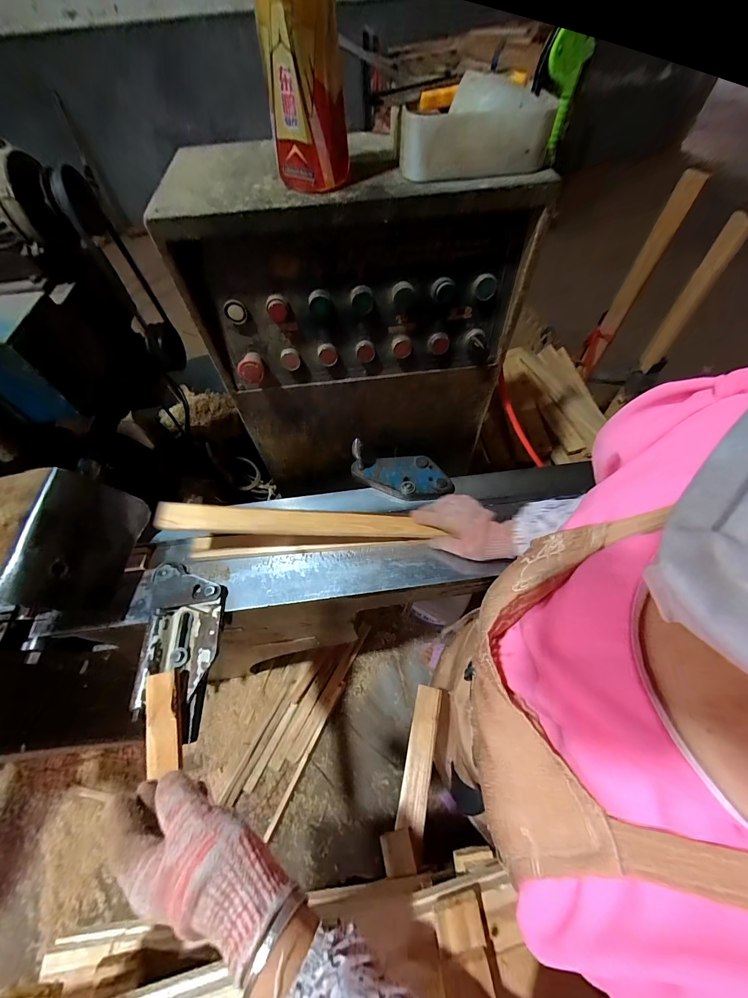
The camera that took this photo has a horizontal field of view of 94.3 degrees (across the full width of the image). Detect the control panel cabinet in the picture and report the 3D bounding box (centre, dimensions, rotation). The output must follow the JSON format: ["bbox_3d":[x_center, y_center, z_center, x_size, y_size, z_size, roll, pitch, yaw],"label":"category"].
[{"bbox_3d":[-0.014,-0.246,0.606,0.441,0.491,0.216,-1,58,2],"label":"control panel cabinet"}]

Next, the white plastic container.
[{"bbox_3d":[0.105,-0.416,0.382,0.156,0.064,0.116,2,58,4],"label":"white plastic container"}]

